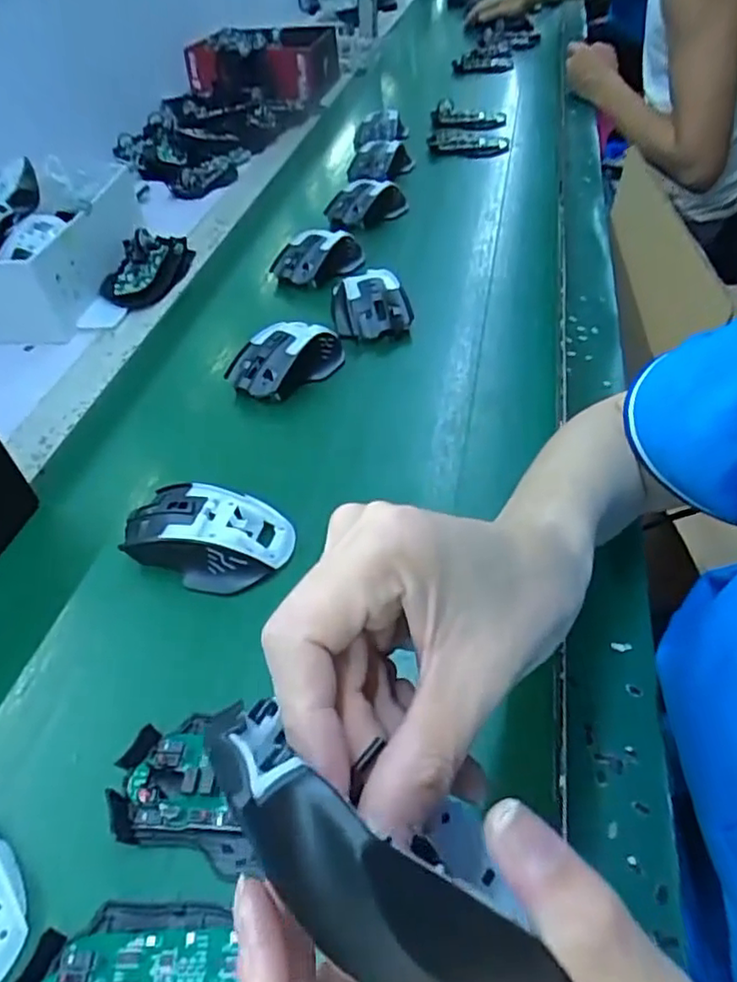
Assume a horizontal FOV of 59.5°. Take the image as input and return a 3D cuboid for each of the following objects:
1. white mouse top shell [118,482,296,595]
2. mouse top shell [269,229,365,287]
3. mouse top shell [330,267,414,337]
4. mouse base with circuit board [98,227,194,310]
[{"bbox_3d":[-0.110,0.026,0.436,0.115,0.038,0.077,6,46,12],"label":"white mouse top shell"},{"bbox_3d":[-0.054,-0.255,0.711,0.110,0.044,0.070,-36,51,-24],"label":"mouse top shell"},{"bbox_3d":[0.001,-0.186,0.629,0.075,0.034,0.086,-7,45,2],"label":"mouse top shell"},{"bbox_3d":[-0.251,-0.259,0.735,0.076,0.043,0.152,3,46,12],"label":"mouse base with circuit board"}]

